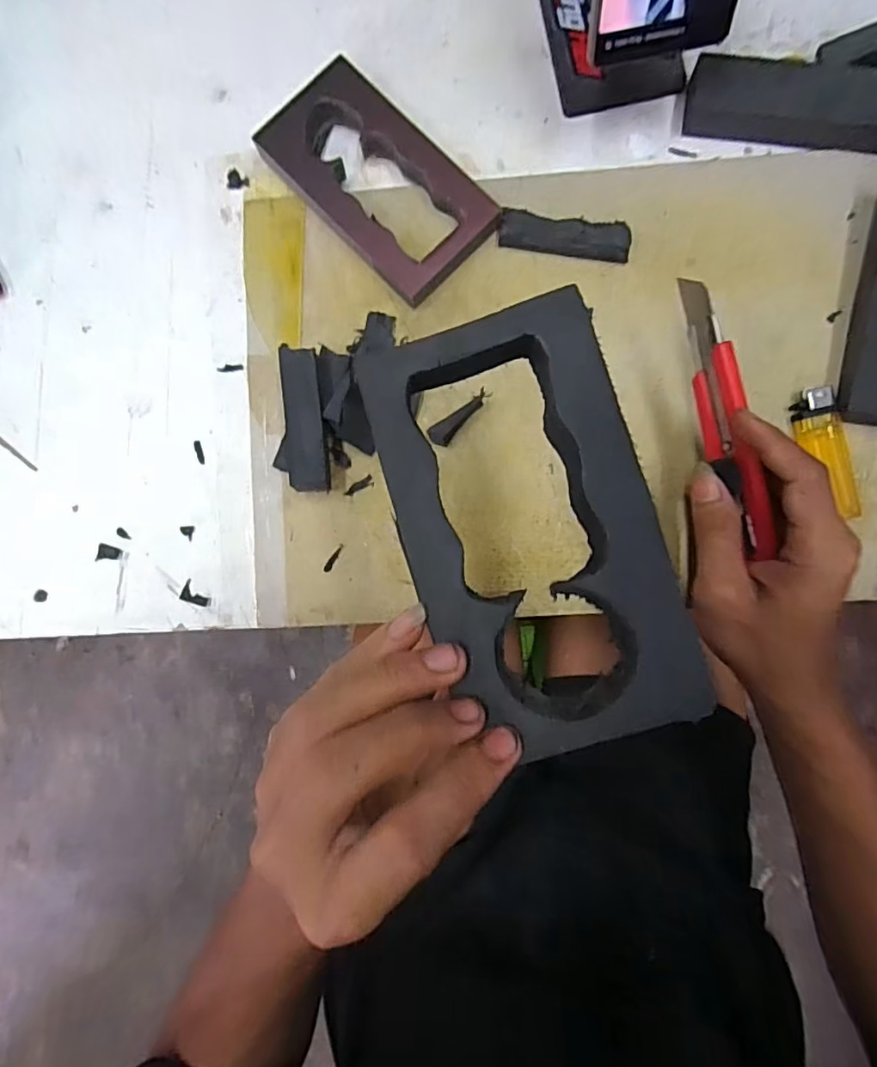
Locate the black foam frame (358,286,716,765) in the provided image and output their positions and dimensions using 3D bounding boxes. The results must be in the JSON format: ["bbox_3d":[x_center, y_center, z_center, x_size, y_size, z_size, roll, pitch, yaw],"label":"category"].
[{"bbox_3d":[0.028,-0.003,0.180,0.079,0.017,0.142,-15,87,1],"label":"black foam frame"}]

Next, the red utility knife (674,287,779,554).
[{"bbox_3d":[0.151,-0.061,0.294,0.012,0.029,0.145,-16,91,1],"label":"red utility knife"}]

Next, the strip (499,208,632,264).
[{"bbox_3d":[0.079,-0.186,0.345,0.081,0.010,0.023,8,87,2],"label":"strip"}]

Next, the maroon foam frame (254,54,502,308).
[{"bbox_3d":[-0.037,-0.217,0.345,0.078,0.026,0.139,-45,87,0],"label":"maroon foam frame"}]

